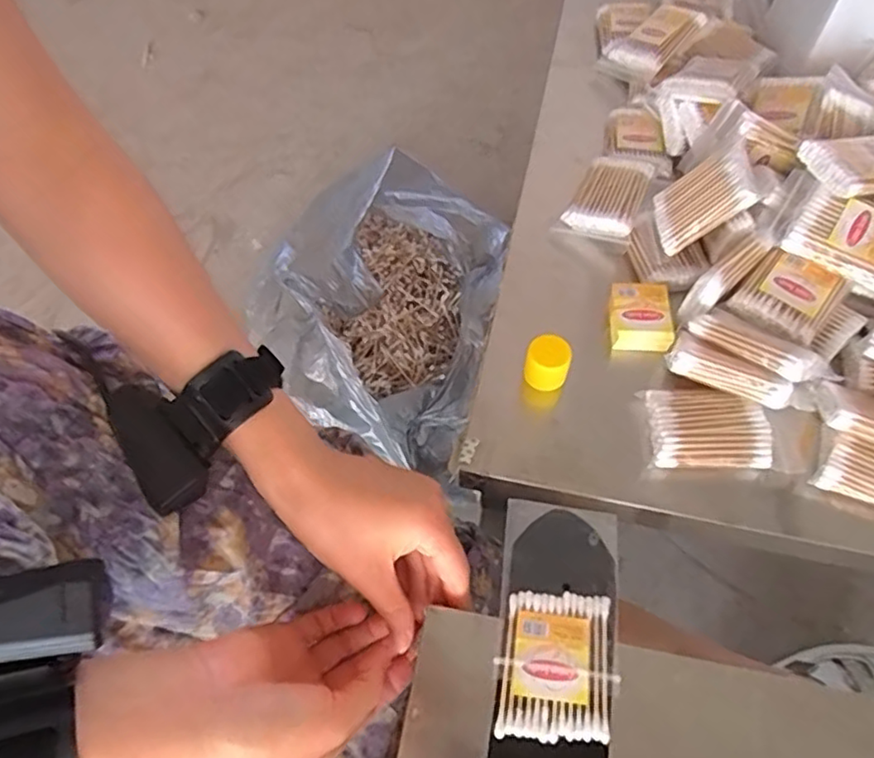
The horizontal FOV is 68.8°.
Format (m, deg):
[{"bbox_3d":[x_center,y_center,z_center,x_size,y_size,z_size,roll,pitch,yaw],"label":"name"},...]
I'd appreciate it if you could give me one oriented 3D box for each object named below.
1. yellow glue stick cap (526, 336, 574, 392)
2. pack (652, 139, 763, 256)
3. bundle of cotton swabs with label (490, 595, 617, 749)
[{"bbox_3d":[0.076,-0.010,0.436,0.029,0.031,0.024,15,63,9],"label":"yellow glue stick cap"},{"bbox_3d":[0.193,-0.134,0.467,0.014,0.073,0.059,13,59,-34],"label":"pack"},{"bbox_3d":[0.063,0.154,0.344,0.060,0.006,0.072,1,61,2],"label":"bundle of cotton swabs with label"}]

